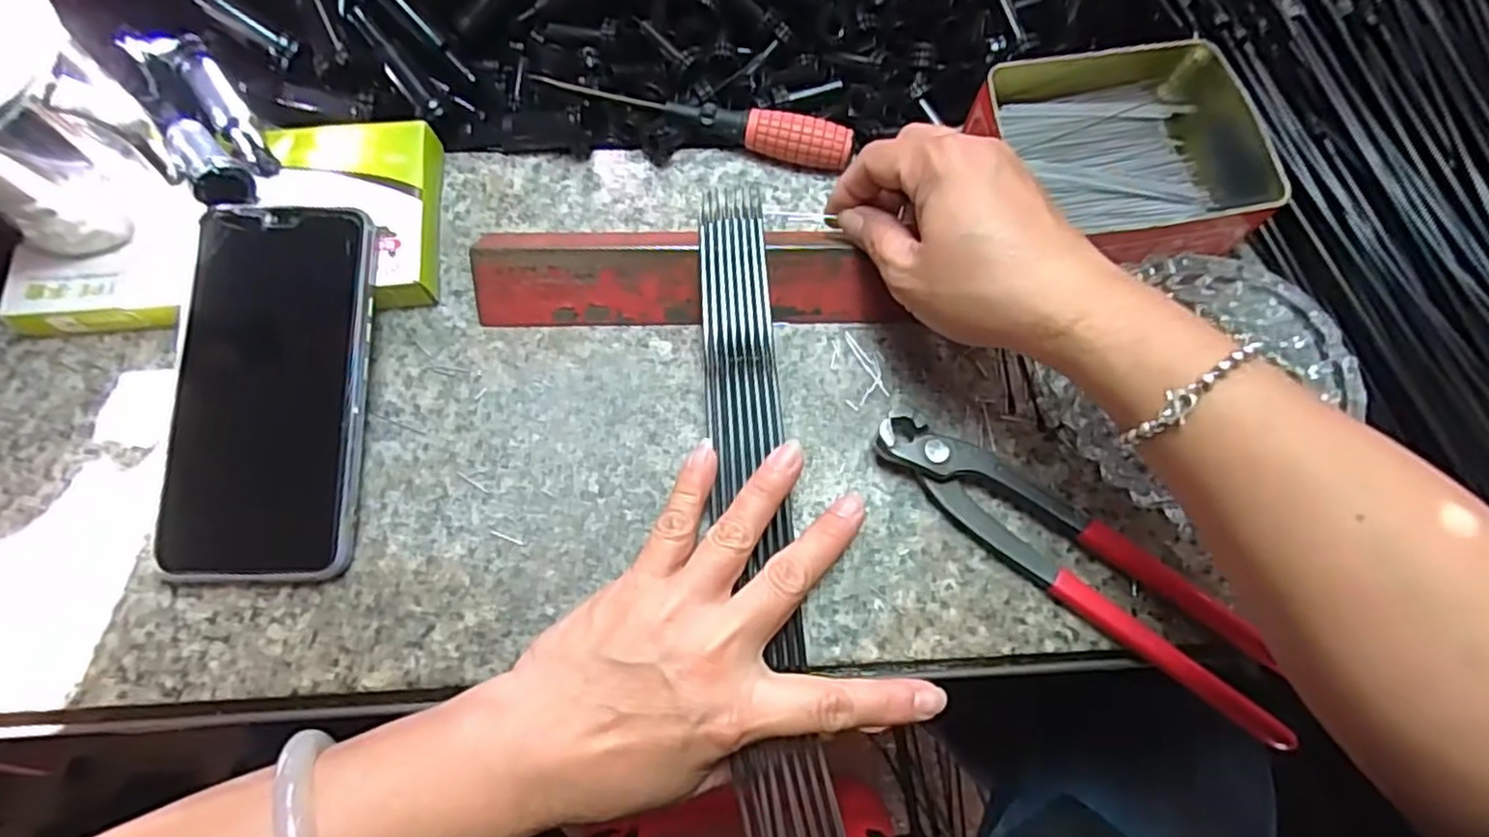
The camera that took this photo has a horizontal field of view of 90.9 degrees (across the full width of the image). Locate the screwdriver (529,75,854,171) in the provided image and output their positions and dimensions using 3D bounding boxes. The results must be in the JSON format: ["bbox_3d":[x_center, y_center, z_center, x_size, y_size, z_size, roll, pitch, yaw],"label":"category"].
[{"bbox_3d":[-0.025,-0.150,0.370,0.157,0.020,0.017,13,70,2],"label":"screwdriver"}]

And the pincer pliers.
[{"bbox_3d":[0.141,0.059,0.307,0.193,0.017,0.037,36,73,10],"label":"pincer pliers"}]

